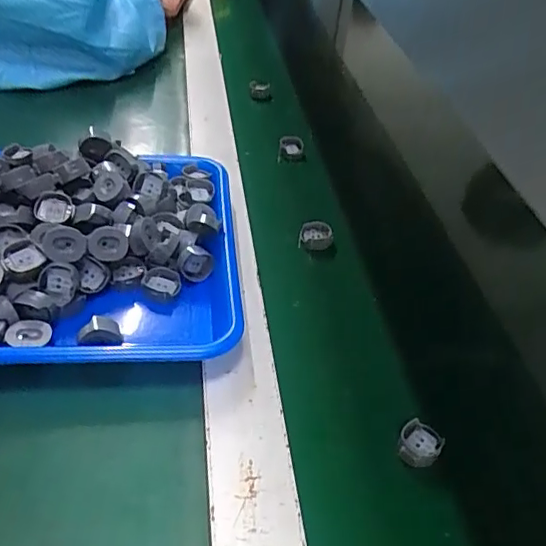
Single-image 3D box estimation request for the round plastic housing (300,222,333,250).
[{"bbox_3d":[0.040,-0.035,0.515,0.029,0.016,0.032,8,40,2],"label":"round plastic housing"}]

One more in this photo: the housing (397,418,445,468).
[{"bbox_3d":[0.094,0.107,0.359,0.025,0.013,0.029,21,42,16],"label":"housing"}]

